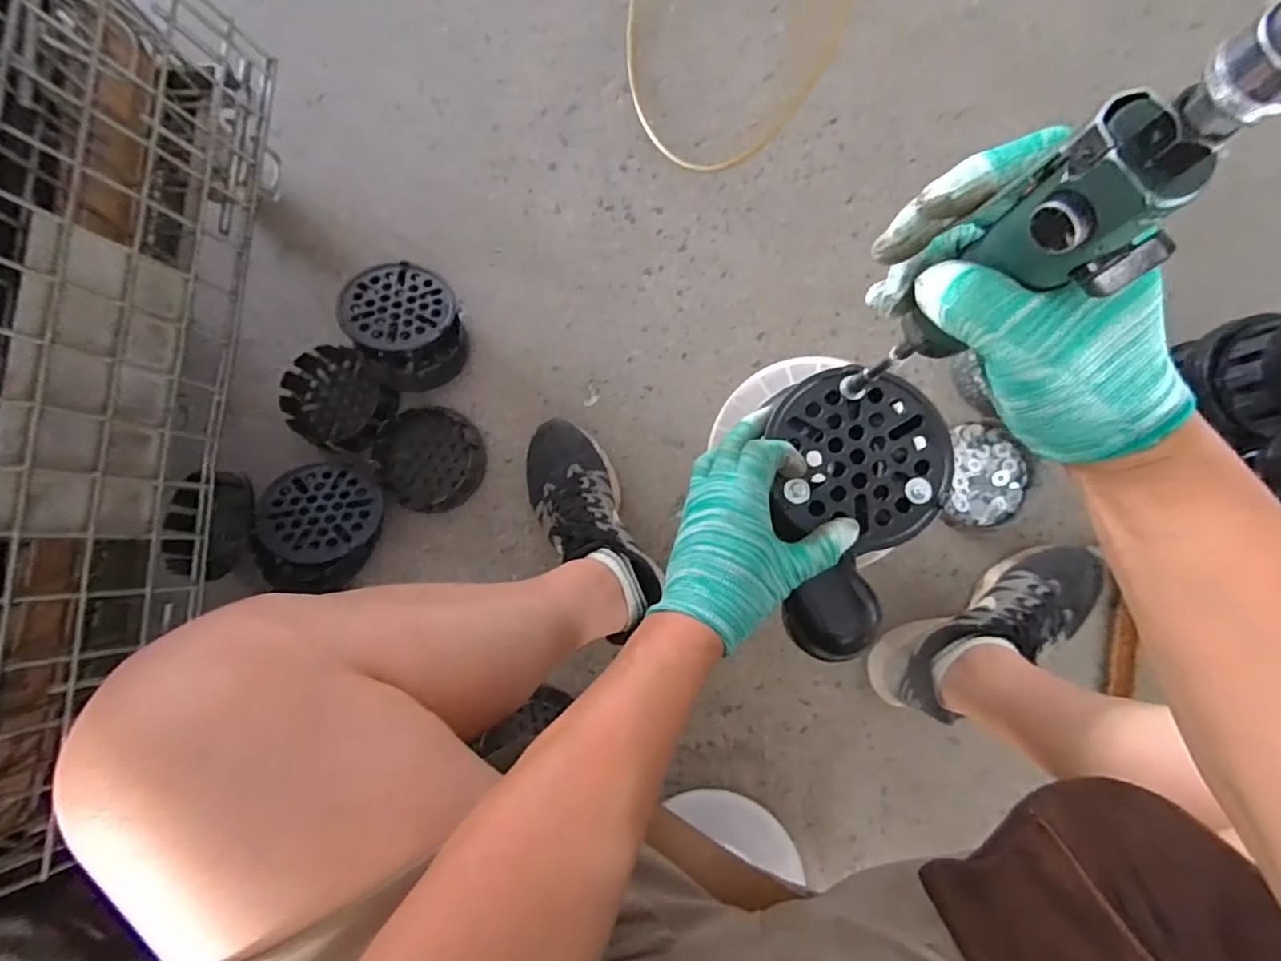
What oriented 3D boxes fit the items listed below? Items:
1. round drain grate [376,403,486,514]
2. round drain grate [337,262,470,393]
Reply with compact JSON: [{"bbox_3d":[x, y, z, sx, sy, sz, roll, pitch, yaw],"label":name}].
[{"bbox_3d":[-0.270,-0.029,0.744,0.135,0.025,0.130,0,86,4],"label":"round drain grate"},{"bbox_3d":[-0.300,-0.195,0.740,0.137,0.070,0.154,-40,84,-24],"label":"round drain grate"}]

